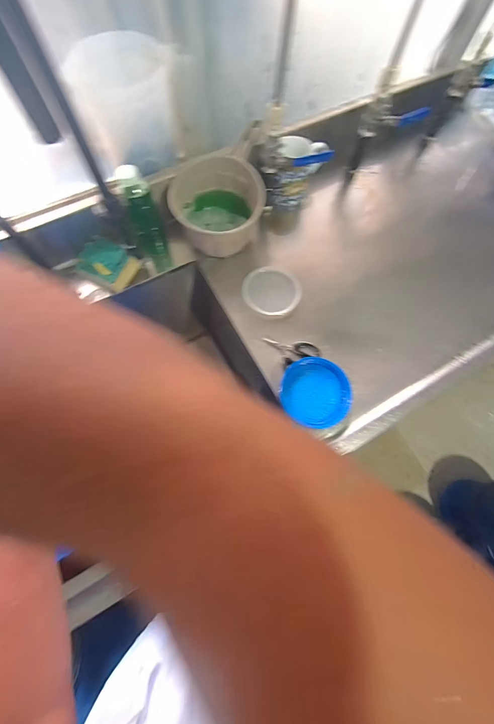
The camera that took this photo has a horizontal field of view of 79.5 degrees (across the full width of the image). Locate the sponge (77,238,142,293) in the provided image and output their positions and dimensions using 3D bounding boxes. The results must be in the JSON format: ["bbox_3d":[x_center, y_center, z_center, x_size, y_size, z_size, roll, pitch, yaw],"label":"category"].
[{"bbox_3d":[-0.269,-0.187,0.572,0.107,0.040,0.076,27,71,8],"label":"sponge"}]

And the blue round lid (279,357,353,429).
[{"bbox_3d":[0.120,0.052,0.515,0.118,0.025,0.112,1,70,-2],"label":"blue round lid"}]

